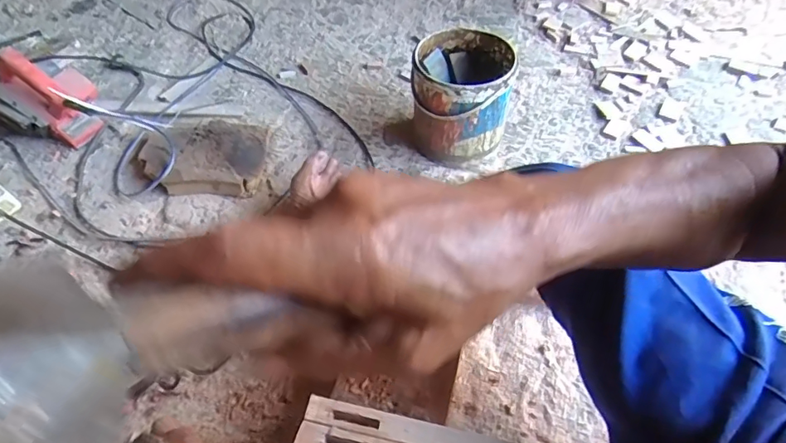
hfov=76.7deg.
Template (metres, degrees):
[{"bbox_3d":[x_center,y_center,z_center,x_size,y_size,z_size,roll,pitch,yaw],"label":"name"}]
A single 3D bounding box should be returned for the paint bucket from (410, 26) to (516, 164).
[{"bbox_3d":[0.118,-0.228,0.935,0.185,0.189,0.178,5,54,4],"label":"paint bucket"}]

